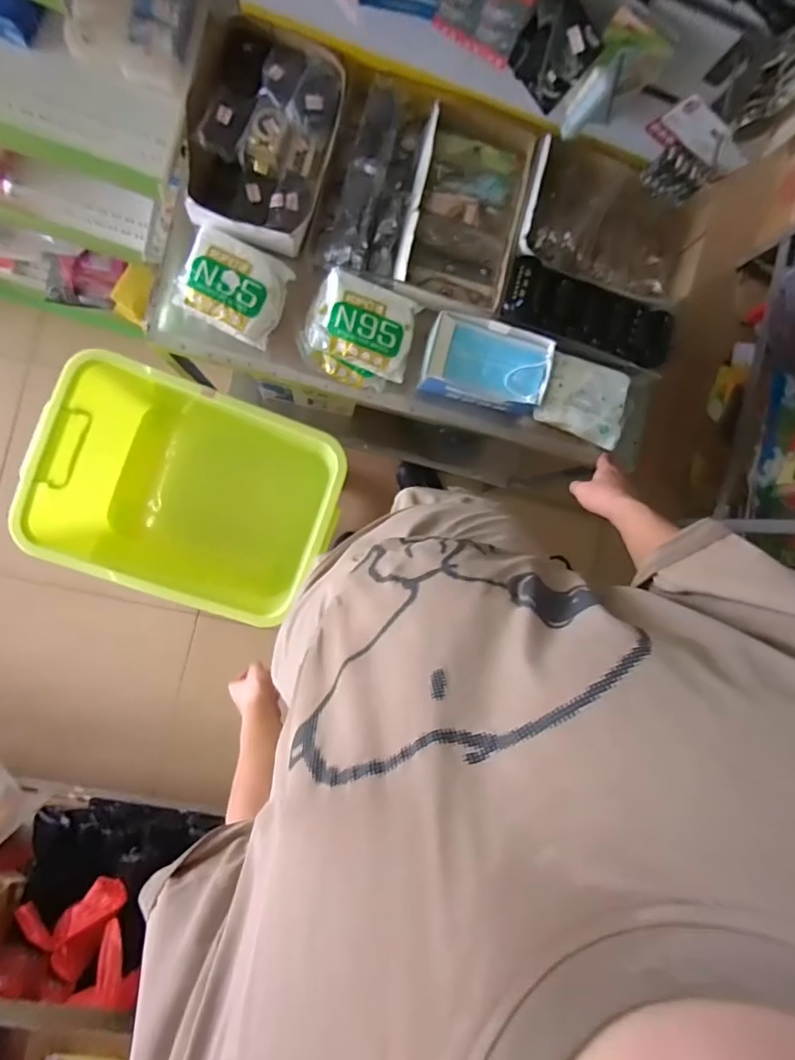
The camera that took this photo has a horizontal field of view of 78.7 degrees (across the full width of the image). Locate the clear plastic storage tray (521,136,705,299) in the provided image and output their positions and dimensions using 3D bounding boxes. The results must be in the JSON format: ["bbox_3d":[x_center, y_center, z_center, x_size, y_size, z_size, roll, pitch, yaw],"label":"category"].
[{"bbox_3d":[0.335,-0.464,0.746,0.287,0.086,0.153,16,89,-8],"label":"clear plastic storage tray"}]

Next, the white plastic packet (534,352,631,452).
[{"bbox_3d":[0.300,-0.209,0.772,0.144,0.029,0.119,16,89,-8],"label":"white plastic packet"}]

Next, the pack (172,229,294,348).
[{"bbox_3d":[-0.237,-0.347,0.694,0.136,0.037,0.120,22,88,-8],"label":"pack"}]

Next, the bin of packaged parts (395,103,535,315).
[{"bbox_3d":[0.100,-0.473,0.739,0.162,0.050,0.276,13,90,-8],"label":"bin of packaged parts"}]

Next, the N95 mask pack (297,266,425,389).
[{"bbox_3d":[-0.058,-0.292,0.718,0.157,0.068,0.135,20,89,-8],"label":"N95 mask pack"}]

